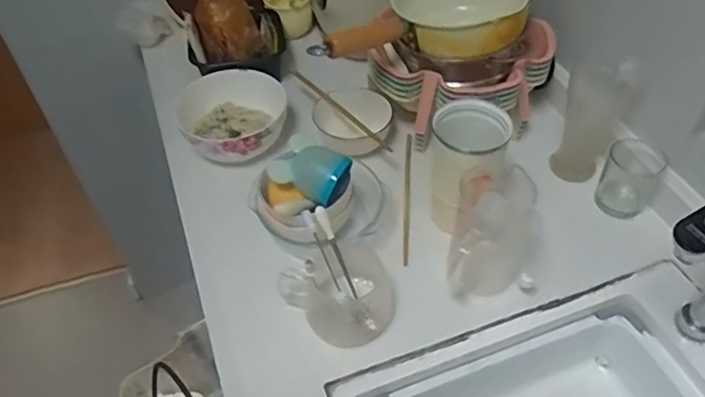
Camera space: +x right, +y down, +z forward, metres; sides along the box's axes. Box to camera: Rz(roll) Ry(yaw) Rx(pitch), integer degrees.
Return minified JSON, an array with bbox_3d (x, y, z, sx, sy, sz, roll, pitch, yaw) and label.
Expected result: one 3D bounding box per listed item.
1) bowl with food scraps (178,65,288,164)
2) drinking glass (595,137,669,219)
[{"bbox_3d":[-0.167,-0.121,0.839,0.149,0.062,0.135,-16,49,-11],"label":"bowl with food scraps"},{"bbox_3d":[0.362,-0.026,0.765,0.065,0.093,0.060,27,55,25],"label":"drinking glass"}]

